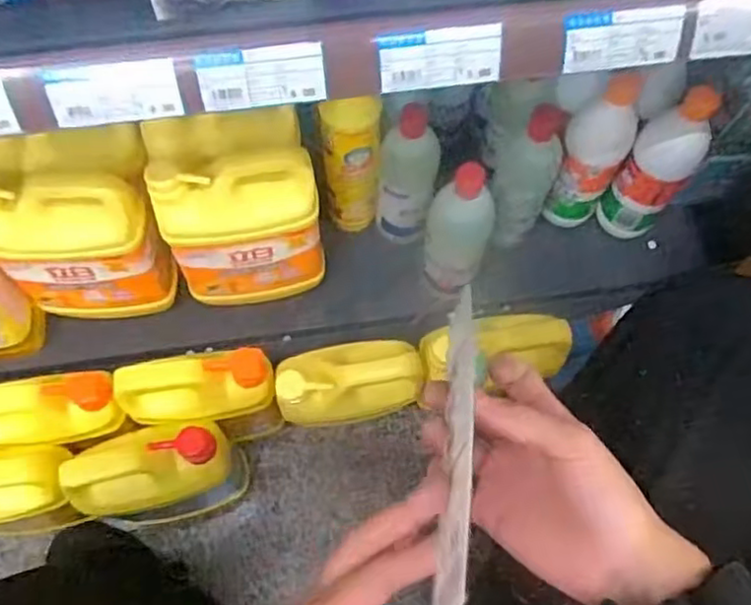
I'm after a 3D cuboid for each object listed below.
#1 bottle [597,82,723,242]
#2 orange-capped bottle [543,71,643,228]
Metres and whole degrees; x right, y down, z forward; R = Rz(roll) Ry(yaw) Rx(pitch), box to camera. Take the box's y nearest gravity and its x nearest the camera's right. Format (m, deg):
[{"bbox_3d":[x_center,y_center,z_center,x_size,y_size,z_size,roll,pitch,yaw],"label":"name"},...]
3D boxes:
[{"bbox_3d":[0.300,-0.143,0.723,0.068,0.215,0.059,35,71,12],"label":"bottle"},{"bbox_3d":[0.229,-0.153,0.732,0.065,0.202,0.064,0,68,-1],"label":"orange-capped bottle"}]

